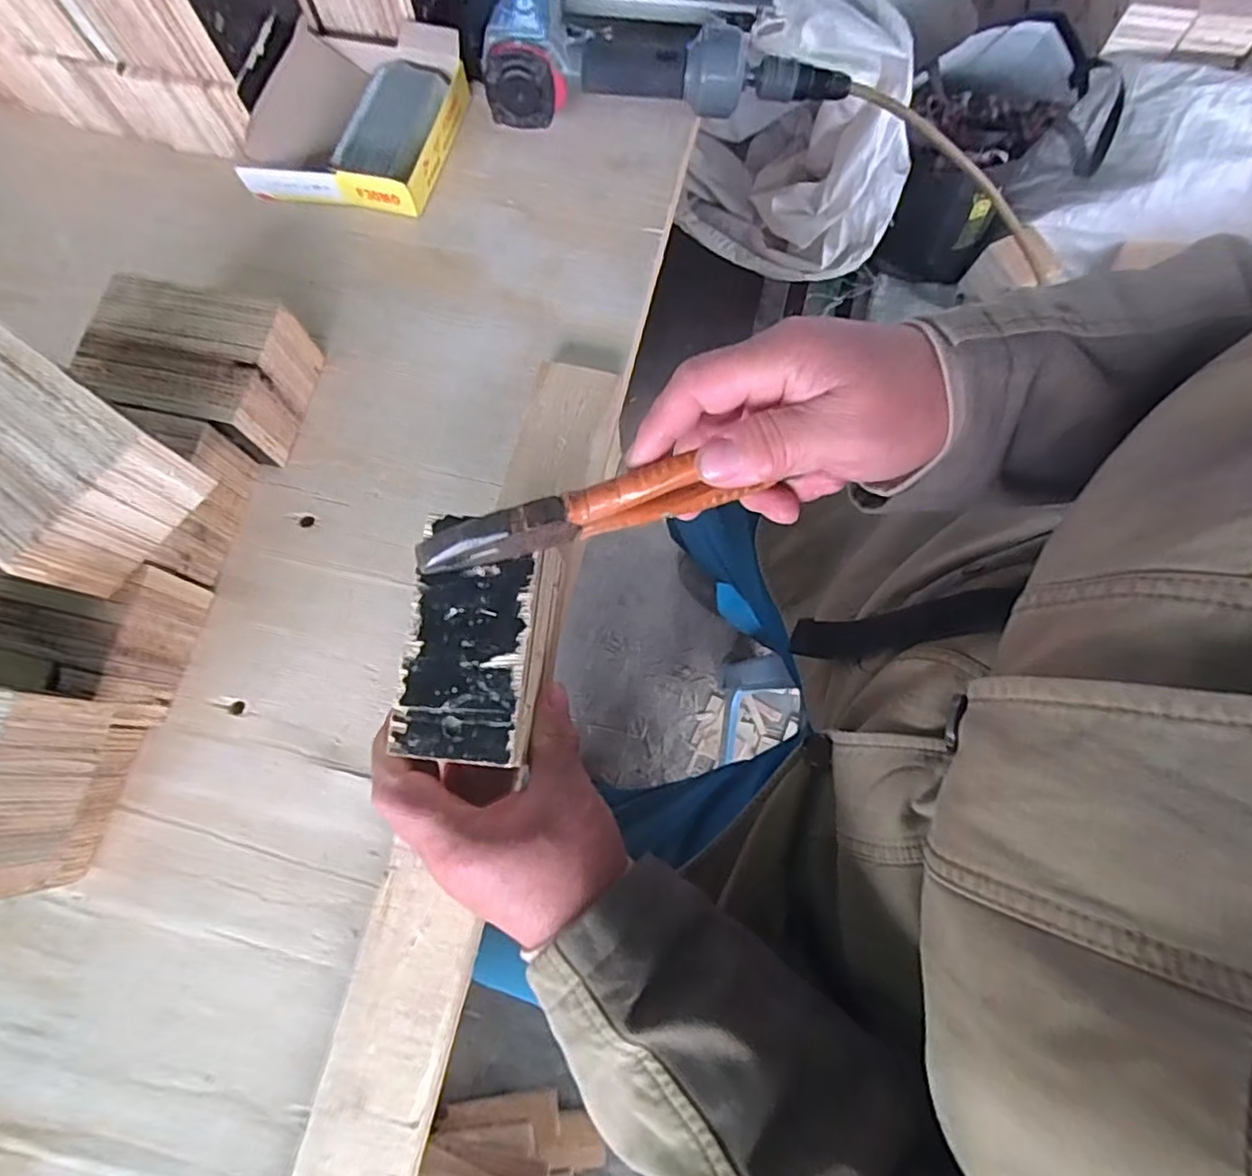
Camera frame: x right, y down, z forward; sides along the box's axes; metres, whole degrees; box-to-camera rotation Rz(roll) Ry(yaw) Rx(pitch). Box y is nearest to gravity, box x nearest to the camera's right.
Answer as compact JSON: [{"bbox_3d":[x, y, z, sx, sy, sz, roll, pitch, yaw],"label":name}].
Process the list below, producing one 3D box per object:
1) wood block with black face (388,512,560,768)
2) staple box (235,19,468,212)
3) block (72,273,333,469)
[{"bbox_3d":[-0.073,0.029,0.335,0.064,0.057,0.115,6,77,3],"label":"wood block with black face"},{"bbox_3d":[-0.212,-0.375,0.508,0.147,0.040,0.147,9,77,4],"label":"staple box"},{"bbox_3d":[-0.287,-0.149,0.440,0.124,0.063,0.093,15,76,5],"label":"block"}]

